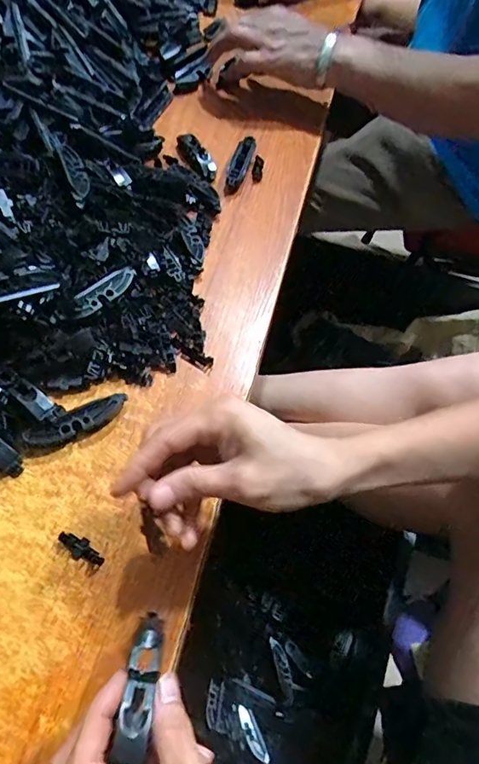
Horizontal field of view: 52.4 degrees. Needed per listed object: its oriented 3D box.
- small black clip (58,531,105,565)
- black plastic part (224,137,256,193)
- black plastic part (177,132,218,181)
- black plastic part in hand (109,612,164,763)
[{"bbox_3d":[-0.108,0.115,0.333,0.035,0.006,0.013,28,61,12],"label":"small black clip"},{"bbox_3d":[0.000,-0.233,0.527,0.020,0.020,0.076,14,60,4],"label":"black plastic part"},{"bbox_3d":[-0.051,-0.251,0.534,0.021,0.020,0.078,-26,65,-18],"label":"black plastic part"},{"bbox_3d":[-0.050,0.157,0.251,0.016,0.013,0.079,5,32,-2],"label":"black plastic part in hand"}]

